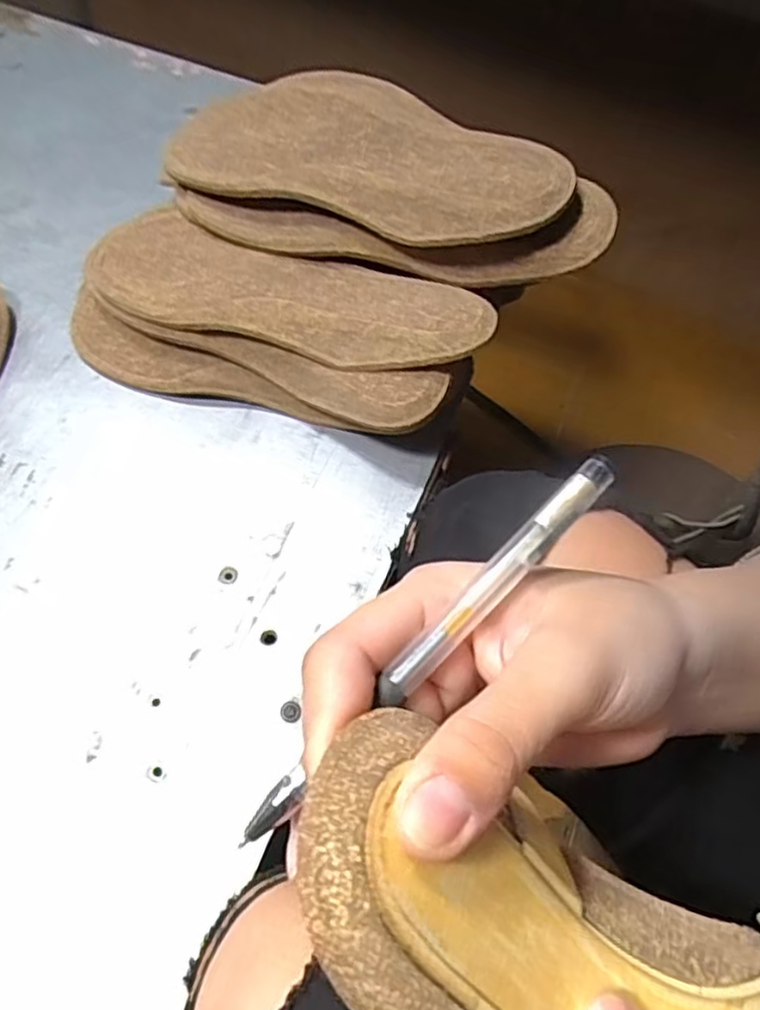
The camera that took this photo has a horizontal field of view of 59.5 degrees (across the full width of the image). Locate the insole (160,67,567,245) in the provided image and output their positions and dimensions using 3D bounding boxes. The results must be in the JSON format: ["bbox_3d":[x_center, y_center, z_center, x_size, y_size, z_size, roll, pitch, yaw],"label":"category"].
[{"bbox_3d":[-0.009,-0.202,0.379,0.233,0.022,0.090,16,76,18],"label":"insole"}]

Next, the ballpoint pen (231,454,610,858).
[{"bbox_3d":[0.016,0.034,0.170,0.010,0.009,0.130,42,77,16],"label":"ballpoint pen"}]

